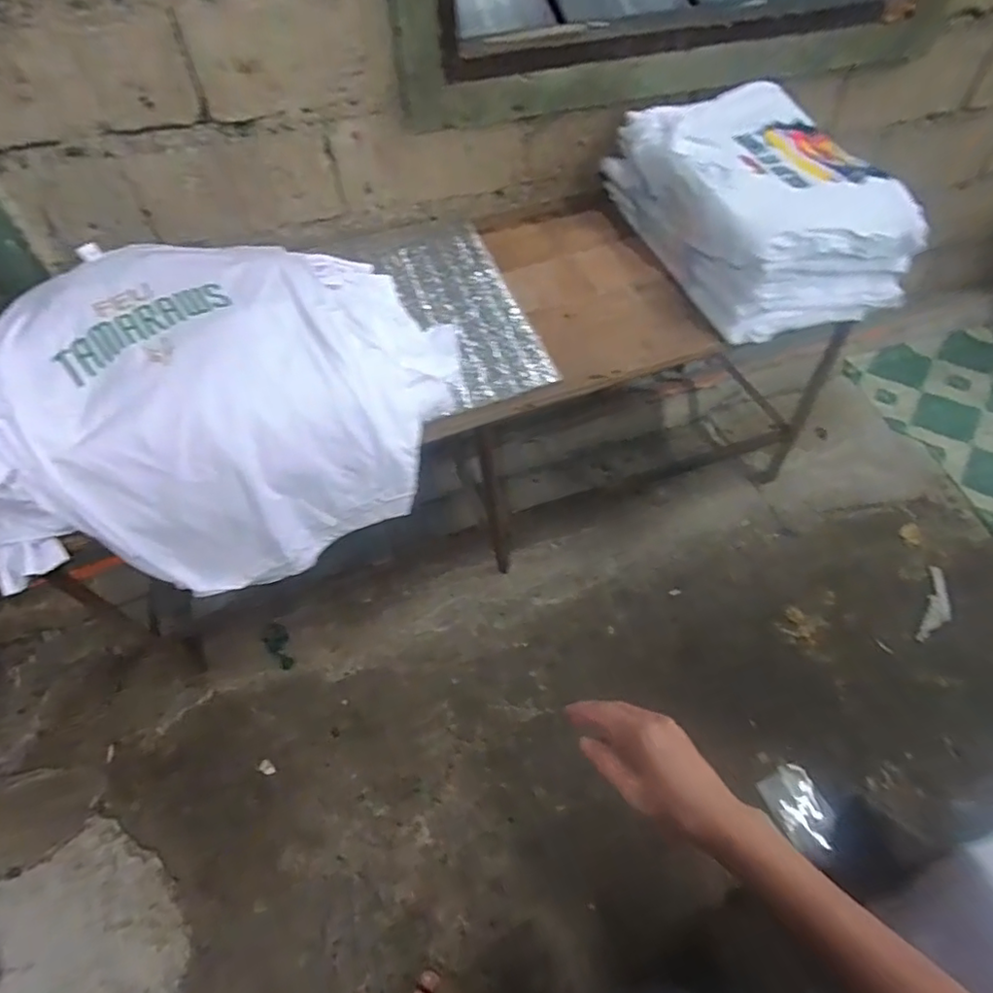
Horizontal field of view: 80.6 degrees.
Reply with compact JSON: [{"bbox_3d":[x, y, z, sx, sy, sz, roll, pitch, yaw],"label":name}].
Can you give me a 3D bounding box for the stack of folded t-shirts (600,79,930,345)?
[{"bbox_3d":[0.518,-0.598,1.183,0.371,0.182,0.571,-14,53,-8],"label":"stack of folded t-shirts"}]

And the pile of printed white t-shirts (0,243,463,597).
[{"bbox_3d":[-0.439,-0.164,1.017,0.729,0.339,0.468,-11,53,-6],"label":"pile of printed white t-shirts"}]

